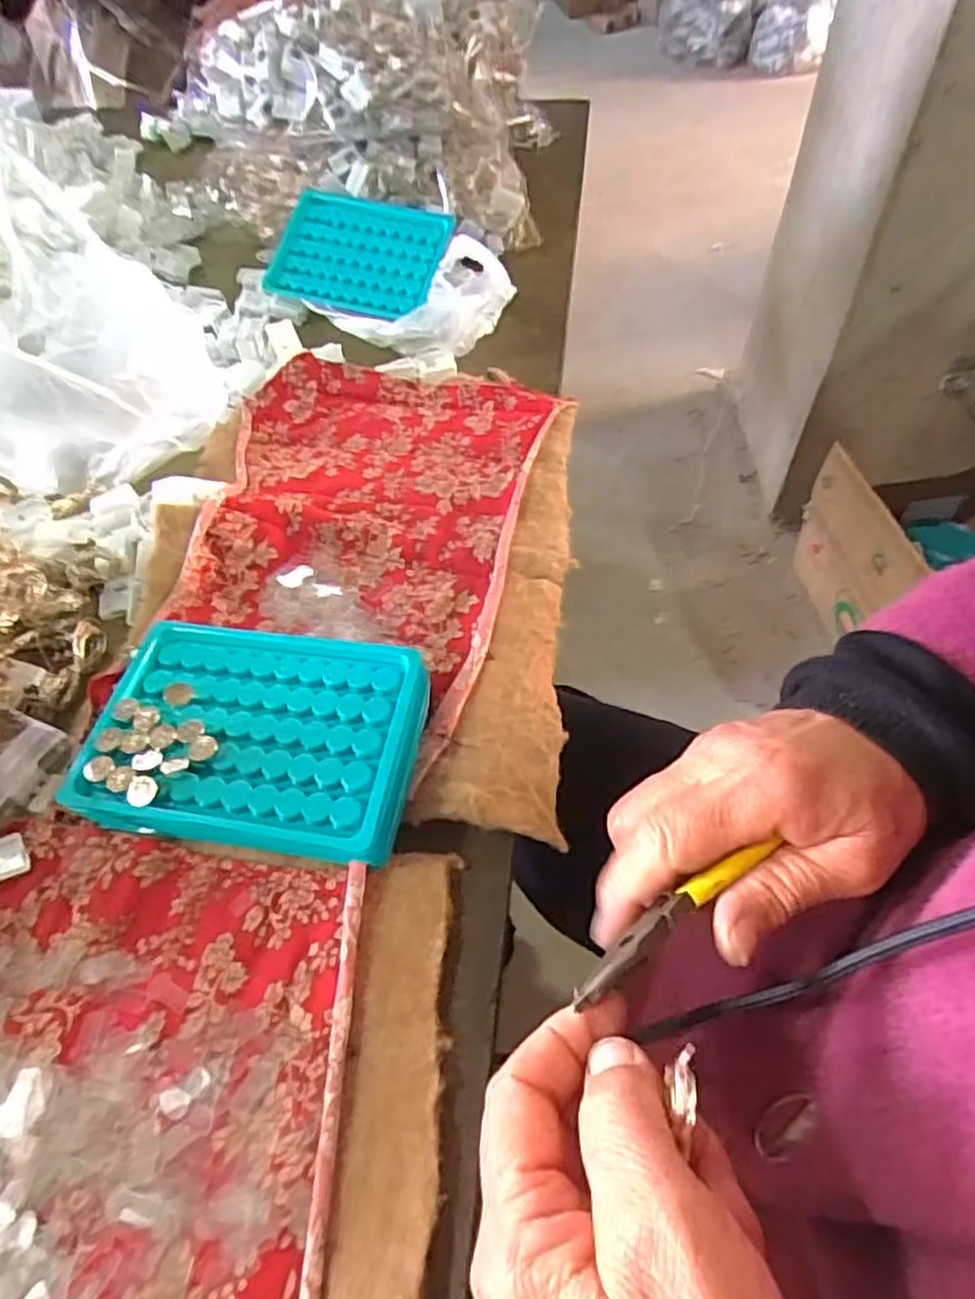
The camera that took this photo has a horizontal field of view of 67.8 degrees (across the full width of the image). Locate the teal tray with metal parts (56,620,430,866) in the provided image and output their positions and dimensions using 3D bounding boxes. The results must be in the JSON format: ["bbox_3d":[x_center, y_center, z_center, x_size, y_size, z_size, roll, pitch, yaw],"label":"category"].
[{"bbox_3d":[-0.099,0.040,0.322,0.137,0.032,0.094,6,54,8],"label":"teal tray with metal parts"}]

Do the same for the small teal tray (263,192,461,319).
[{"bbox_3d":[-0.101,-0.308,0.566,0.132,0.011,0.095,20,81,11],"label":"small teal tray"}]

